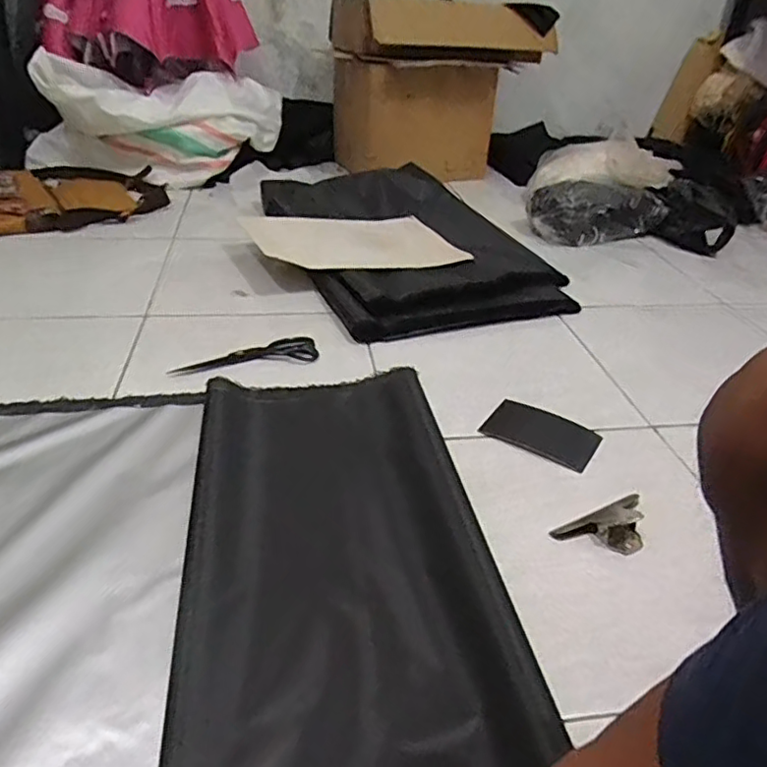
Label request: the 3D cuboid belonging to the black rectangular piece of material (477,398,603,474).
[{"bbox_3d":[0.237,0.072,0.898,0.156,0.011,0.113,22,39,24],"label":"black rectangular piece of material"}]

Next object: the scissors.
[{"bbox_3d":[-0.227,-0.044,1.003,0.240,0.010,0.067,-11,38,-21],"label":"scissors"}]

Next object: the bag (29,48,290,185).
[{"bbox_3d":[-0.638,-0.746,1.725,0.718,0.280,0.222,-10,36,-19],"label":"bag"}]

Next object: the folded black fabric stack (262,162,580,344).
[{"bbox_3d":[0.056,-0.366,1.441,0.546,0.078,0.796,-10,37,-20],"label":"folded black fabric stack"}]

